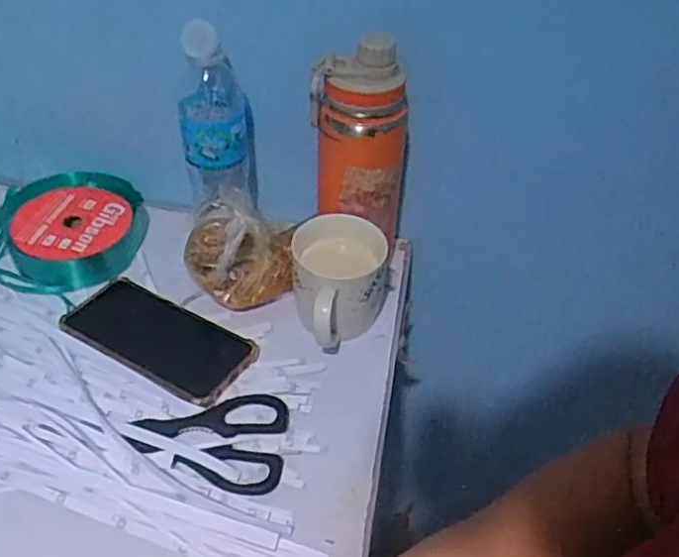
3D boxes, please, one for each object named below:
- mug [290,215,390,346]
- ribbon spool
[{"bbox_3d":[0.000,0.010,0.589,0.081,0.086,0.103,0,44,-5],"label":"mug"},{"bbox_3d":[-0.263,-0.057,0.670,0.123,0.046,0.135,3,44,-3],"label":"ribbon spool"}]

